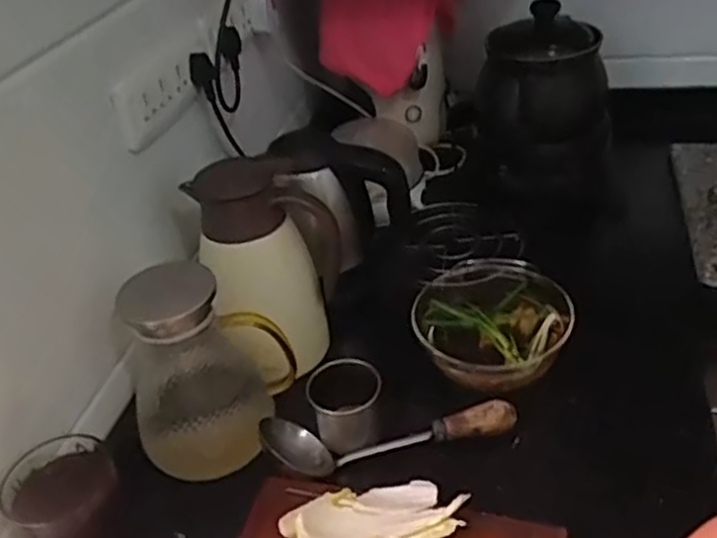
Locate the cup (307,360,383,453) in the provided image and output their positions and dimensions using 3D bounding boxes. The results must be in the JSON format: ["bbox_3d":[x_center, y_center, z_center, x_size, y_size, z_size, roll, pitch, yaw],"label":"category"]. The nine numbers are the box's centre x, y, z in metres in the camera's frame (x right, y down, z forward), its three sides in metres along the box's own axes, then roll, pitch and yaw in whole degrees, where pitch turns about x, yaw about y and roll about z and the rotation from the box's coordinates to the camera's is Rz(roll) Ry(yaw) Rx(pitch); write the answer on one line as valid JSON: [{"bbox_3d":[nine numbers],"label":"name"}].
[{"bbox_3d":[-0.012,0.135,0.718,0.070,0.063,0.062,-10,36,-3],"label":"cup"}]

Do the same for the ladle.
[{"bbox_3d":[0.031,0.166,0.705,0.248,0.055,0.050,-5,36,3],"label":"ladle"}]

